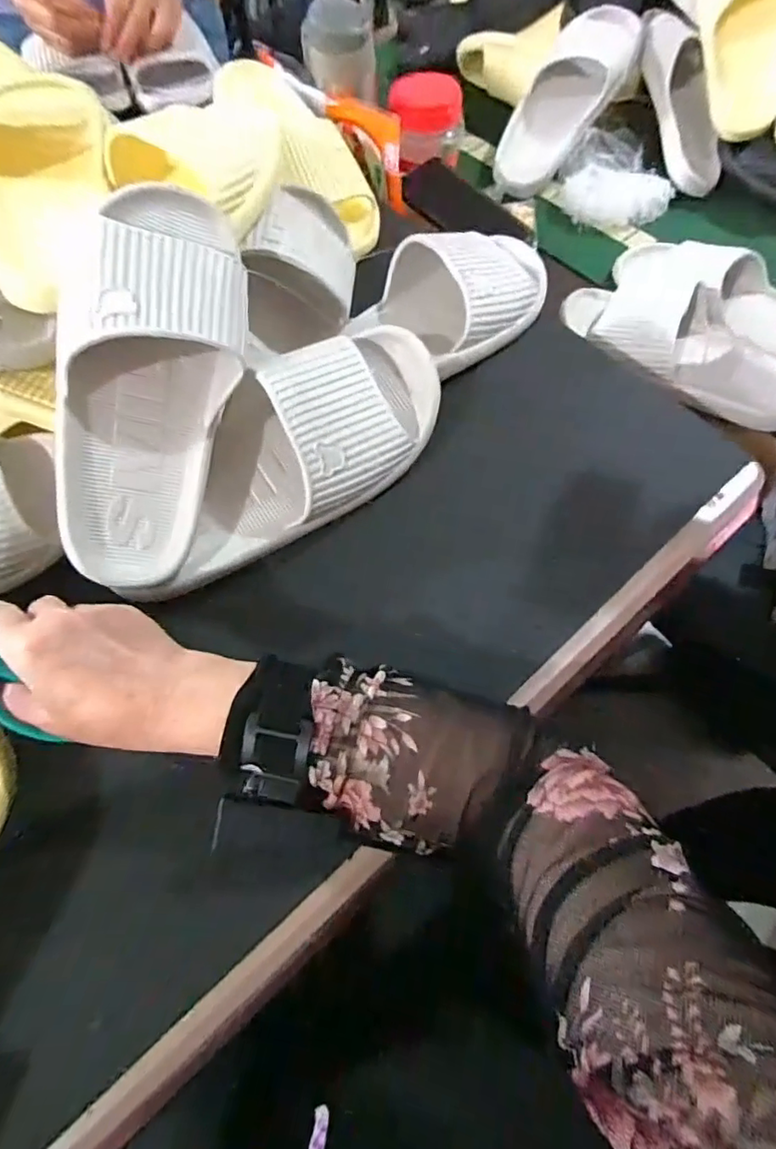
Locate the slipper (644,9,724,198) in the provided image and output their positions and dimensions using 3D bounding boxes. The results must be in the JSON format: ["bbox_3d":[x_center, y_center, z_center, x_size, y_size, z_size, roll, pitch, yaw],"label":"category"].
[{"bbox_3d":[0.392,-0.640,0.758,0.086,0.069,0.253,-21,99,-9],"label":"slipper"}]

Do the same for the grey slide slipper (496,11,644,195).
[{"bbox_3d":[0.237,-0.640,0.752,0.114,0.074,0.279,29,84,13],"label":"grey slide slipper"}]

